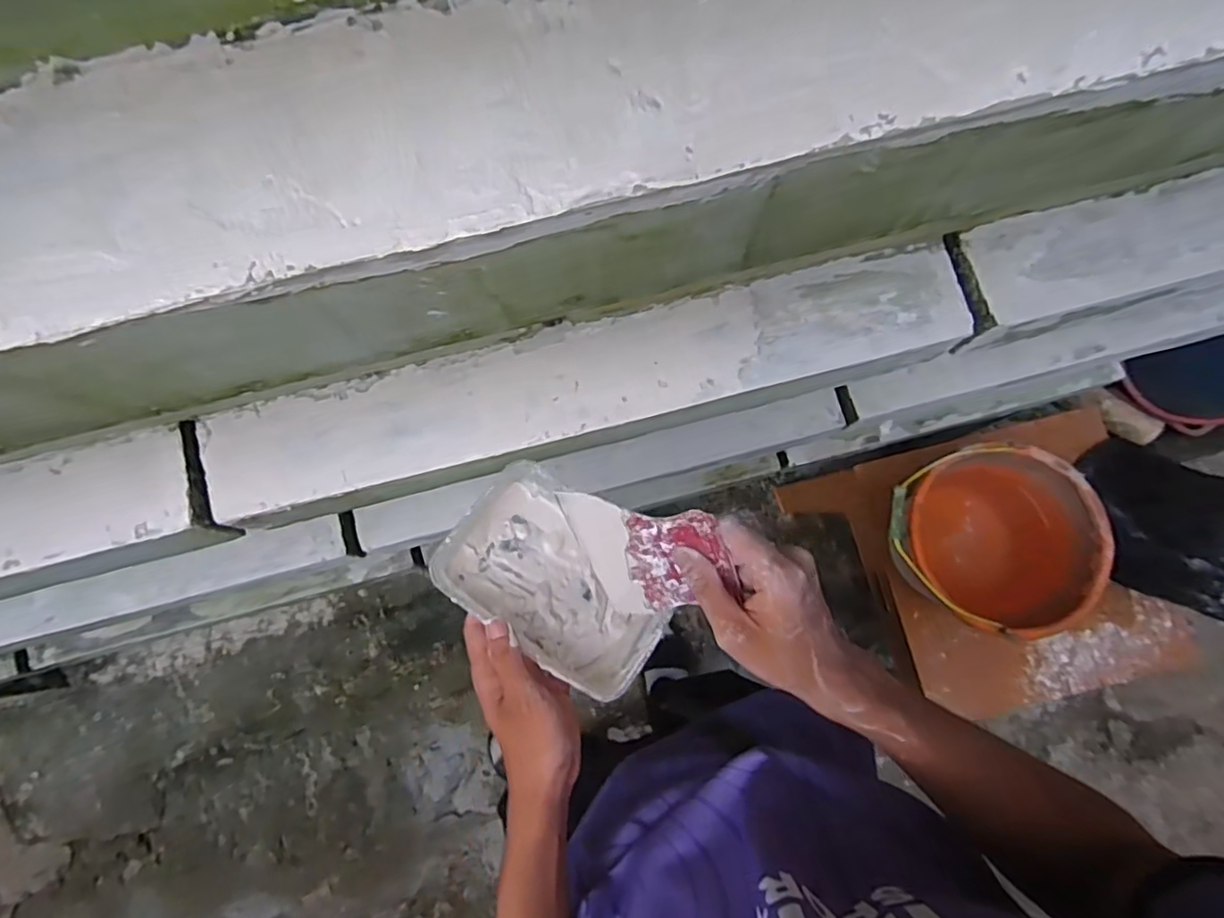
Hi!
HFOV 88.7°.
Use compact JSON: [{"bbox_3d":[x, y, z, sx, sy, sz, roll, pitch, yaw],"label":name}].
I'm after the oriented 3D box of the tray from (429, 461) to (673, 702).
[{"bbox_3d":[-0.040,0.093,0.474,0.172,0.065,0.111,41,80,8],"label":"tray"}]

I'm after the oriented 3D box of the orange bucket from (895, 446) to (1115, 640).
[{"bbox_3d":[0.548,0.131,0.978,0.298,0.205,0.262,-1,77,-1],"label":"orange bucket"}]

